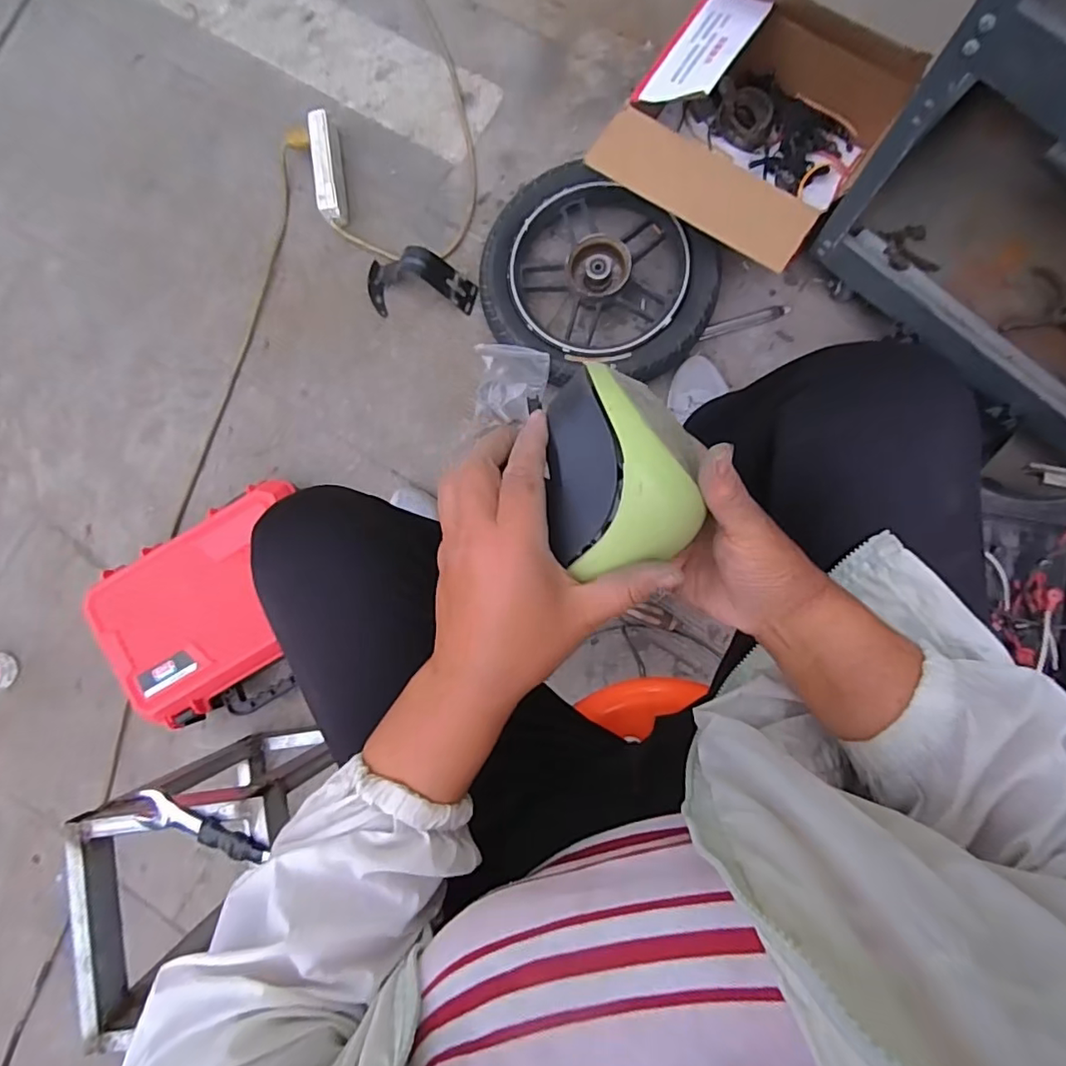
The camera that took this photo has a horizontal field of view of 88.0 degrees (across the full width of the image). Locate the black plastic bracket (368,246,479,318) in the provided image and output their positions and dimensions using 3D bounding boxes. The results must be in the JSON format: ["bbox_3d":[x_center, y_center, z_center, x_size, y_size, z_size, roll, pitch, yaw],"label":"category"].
[{"bbox_3d":[-0.192,-0.398,0.886,0.188,0.090,0.084,13,88,7],"label":"black plastic bracket"}]

